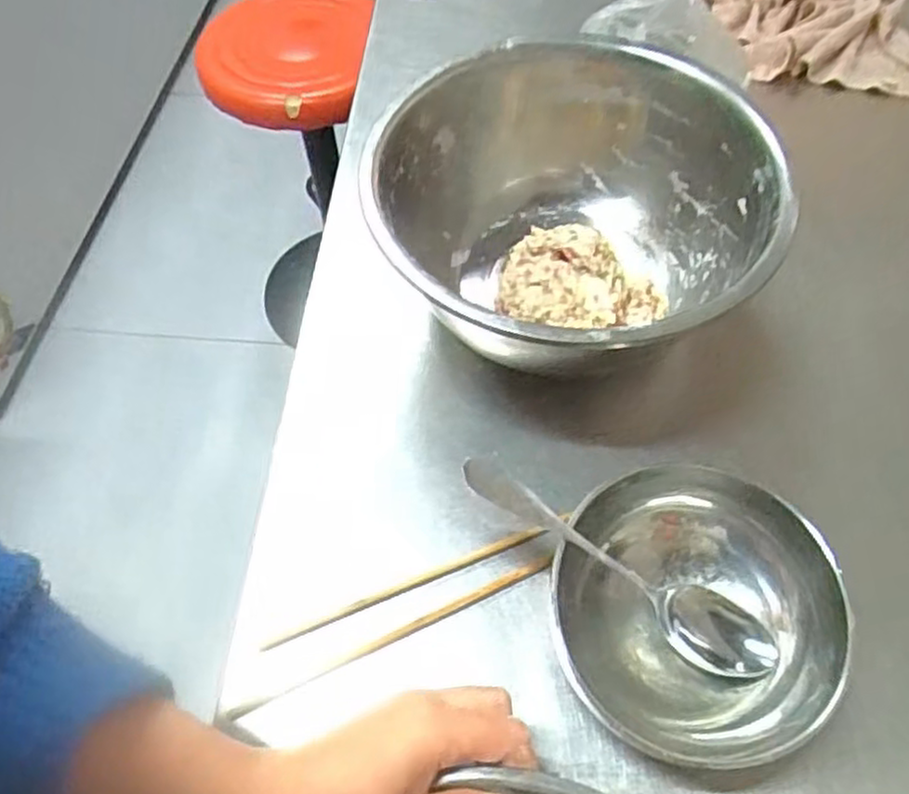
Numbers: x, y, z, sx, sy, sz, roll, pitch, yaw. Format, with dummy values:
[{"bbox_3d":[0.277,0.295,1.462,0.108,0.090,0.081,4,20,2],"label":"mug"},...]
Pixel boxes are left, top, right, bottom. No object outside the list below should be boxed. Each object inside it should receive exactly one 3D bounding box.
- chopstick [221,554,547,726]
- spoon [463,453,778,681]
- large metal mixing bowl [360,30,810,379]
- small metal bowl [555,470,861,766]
[{"bbox_3d":[-0.035,0.142,0.440,0.206,0.009,0.007,-23,61,-12],"label":"chopstick"},{"bbox_3d":[0.088,0.093,0.404,0.195,0.030,0.038,32,62,-7],"label":"spoon"},{"bbox_3d":[0.078,-0.122,0.531,0.262,0.119,0.278,-1,58,1],"label":"large metal mixing bowl"},{"bbox_3d":[0.133,0.119,0.413,0.148,0.064,0.140,-1,58,1],"label":"small metal bowl"}]

